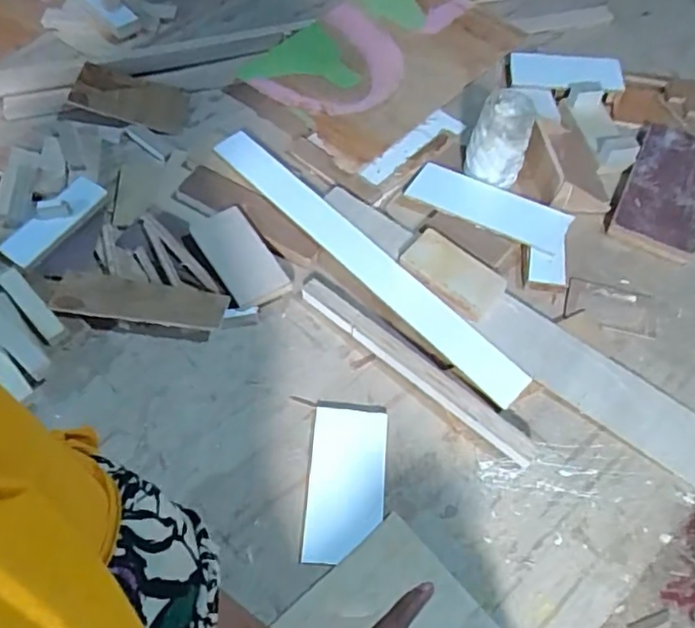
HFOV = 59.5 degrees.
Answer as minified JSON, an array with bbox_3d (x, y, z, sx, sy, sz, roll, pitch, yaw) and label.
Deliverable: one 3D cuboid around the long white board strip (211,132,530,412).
[{"bbox_3d":[0.012,-0.061,0.639,0.048,0.011,0.422,-39,64,-23],"label":"long white board strip"}]

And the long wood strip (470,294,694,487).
[{"bbox_3d":[0.237,0.067,0.580,0.239,0.014,0.069,35,65,14],"label":"long wood strip"}]

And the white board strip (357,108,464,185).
[{"bbox_3d":[0.080,-0.205,0.748,0.040,0.015,0.161,39,64,23],"label":"white board strip"}]

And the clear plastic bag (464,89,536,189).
[{"bbox_3d":[0.173,-0.200,0.687,0.065,0.076,0.072,18,60,9],"label":"clear plastic bag"}]

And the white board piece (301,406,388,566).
[{"bbox_3d":[-0.001,0.147,0.530,0.065,0.004,0.132,3,56,2],"label":"white board piece"}]

